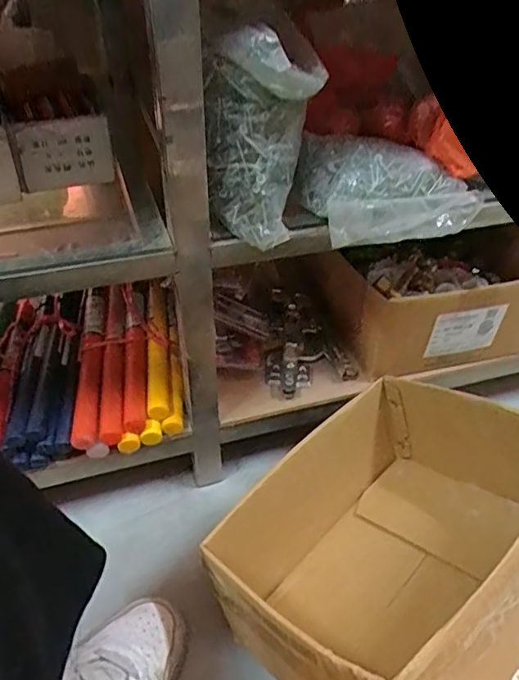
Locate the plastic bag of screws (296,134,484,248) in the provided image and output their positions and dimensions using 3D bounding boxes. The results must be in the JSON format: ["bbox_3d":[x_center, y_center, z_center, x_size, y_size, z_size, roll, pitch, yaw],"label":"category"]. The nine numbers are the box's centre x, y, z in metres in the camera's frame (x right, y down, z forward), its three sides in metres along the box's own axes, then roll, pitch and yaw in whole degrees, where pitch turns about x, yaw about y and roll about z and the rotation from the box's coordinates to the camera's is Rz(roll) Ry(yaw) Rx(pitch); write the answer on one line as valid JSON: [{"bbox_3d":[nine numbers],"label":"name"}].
[{"bbox_3d":[0.111,-0.141,0.500,0.162,0.058,0.107,-16,45,-19],"label":"plastic bag of screws"}]

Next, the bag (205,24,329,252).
[{"bbox_3d":[0.005,-0.152,0.422,0.068,0.152,0.070,16,44,16],"label":"bag"}]

